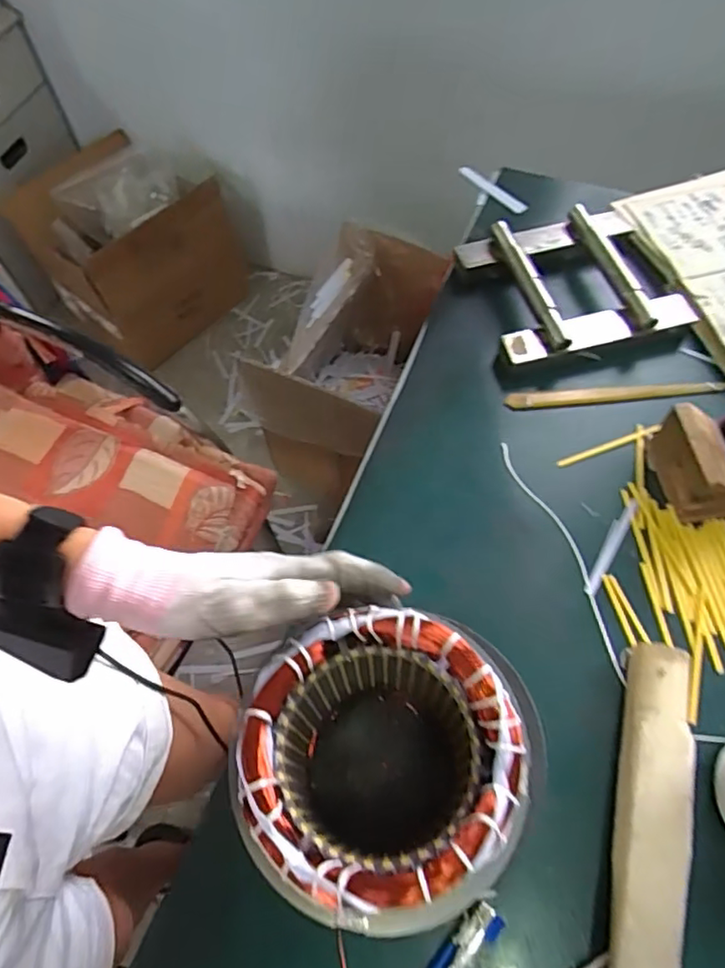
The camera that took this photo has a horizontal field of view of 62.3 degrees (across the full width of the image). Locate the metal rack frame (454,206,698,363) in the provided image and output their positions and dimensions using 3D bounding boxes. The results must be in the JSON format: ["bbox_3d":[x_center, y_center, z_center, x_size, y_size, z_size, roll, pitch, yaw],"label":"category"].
[{"bbox_3d":[0.223,-0.217,0.640,0.194,0.051,0.178,-15,59,-4],"label":"metal rack frame"}]

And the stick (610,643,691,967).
[{"bbox_3d":[0.174,0.266,0.376,0.044,0.037,0.334,13,61,12],"label":"stick"}]

